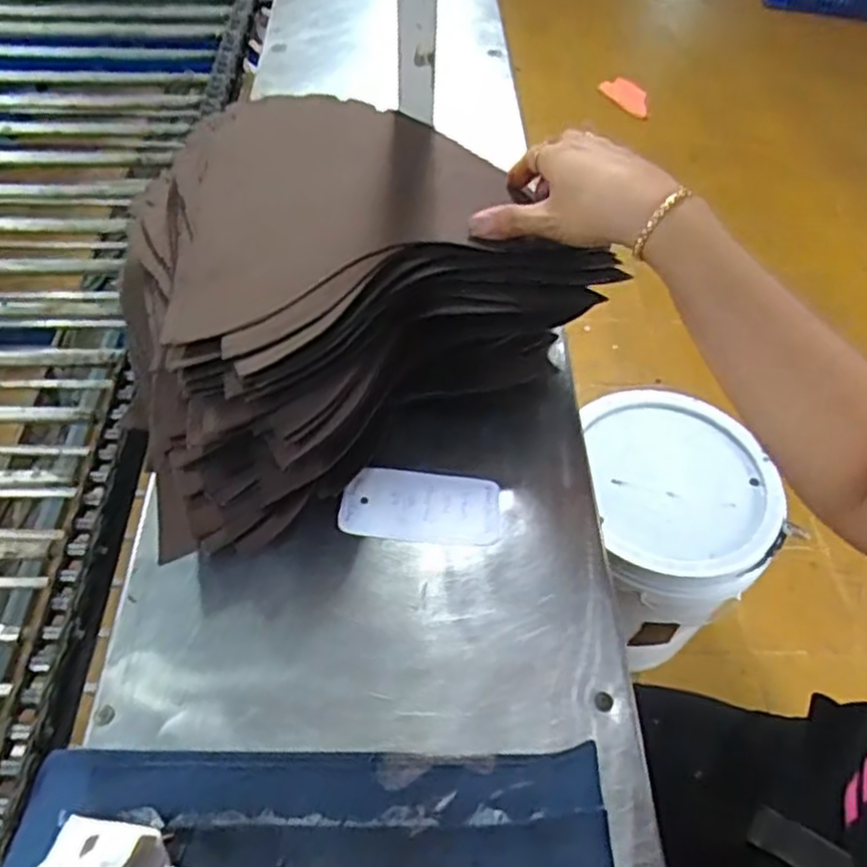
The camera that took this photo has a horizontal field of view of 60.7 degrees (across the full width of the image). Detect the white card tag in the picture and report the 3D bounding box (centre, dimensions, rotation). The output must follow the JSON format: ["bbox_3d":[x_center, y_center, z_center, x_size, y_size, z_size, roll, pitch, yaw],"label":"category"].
[{"bbox_3d":[-0.008,0.048,0.492,0.102,0.004,0.051,5,53,-1],"label":"white card tag"}]

